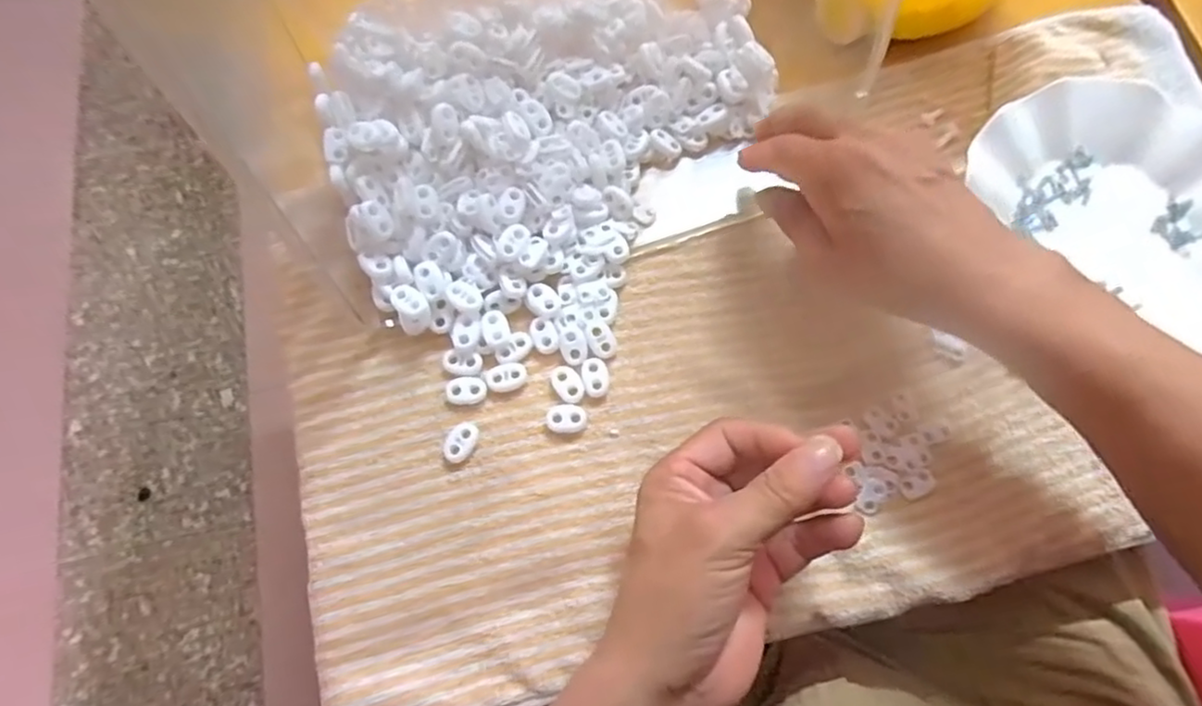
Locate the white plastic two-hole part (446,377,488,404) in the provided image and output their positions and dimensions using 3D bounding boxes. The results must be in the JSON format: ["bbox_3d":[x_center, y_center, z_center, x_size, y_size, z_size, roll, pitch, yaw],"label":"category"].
[{"bbox_3d":[-0.075,0.021,0.369,0.022,0.006,0.015,-2,72,-1],"label":"white plastic two-hole part"}]

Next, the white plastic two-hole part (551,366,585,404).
[{"bbox_3d":[-0.018,0.018,0.367,0.014,0.005,0.022,-33,75,-10],"label":"white plastic two-hole part"}]

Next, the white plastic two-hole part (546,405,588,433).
[{"bbox_3d":[-0.019,0.037,0.363,0.022,0.007,0.015,0,72,0],"label":"white plastic two-hole part"}]

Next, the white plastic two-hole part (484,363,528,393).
[{"bbox_3d":[-0.054,0.013,0.369,0.023,0.004,0.016,-9,72,-3],"label":"white plastic two-hole part"}]

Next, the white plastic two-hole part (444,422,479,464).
[{"bbox_3d":[-0.077,0.049,0.359,0.015,0.007,0.023,23,73,7],"label":"white plastic two-hole part"}]

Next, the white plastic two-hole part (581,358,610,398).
[{"bbox_3d":[-0.003,0.014,0.369,0.015,0.004,0.022,-13,72,-4],"label":"white plastic two-hole part"}]

